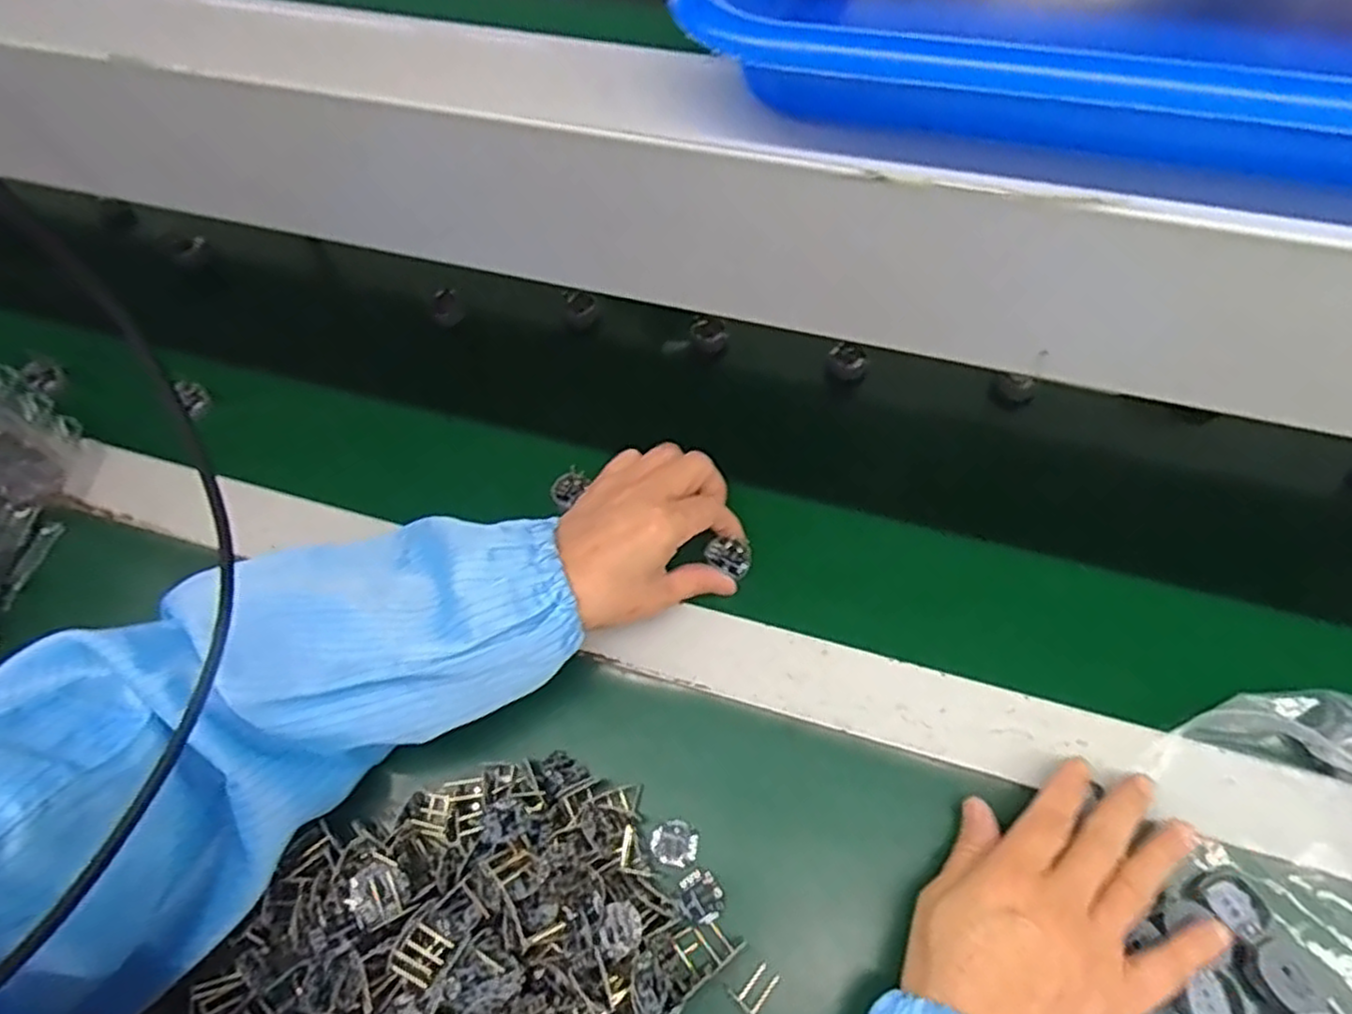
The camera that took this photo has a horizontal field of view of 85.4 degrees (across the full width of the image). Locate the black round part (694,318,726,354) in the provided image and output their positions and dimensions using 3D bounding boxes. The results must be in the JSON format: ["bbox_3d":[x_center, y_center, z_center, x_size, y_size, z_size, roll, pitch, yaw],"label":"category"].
[{"bbox_3d":[0.026,-0.131,0.555,0.024,0.017,0.022,-1,62,2],"label":"black round part"}]

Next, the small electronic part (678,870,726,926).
[{"bbox_3d":[0.013,0.200,0.374,0.022,0.004,0.023,-32,65,-13],"label":"small electronic part"}]

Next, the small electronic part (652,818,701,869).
[{"bbox_3d":[0.000,0.178,0.388,0.023,0.004,0.023,-33,65,-13],"label":"small electronic part"}]

